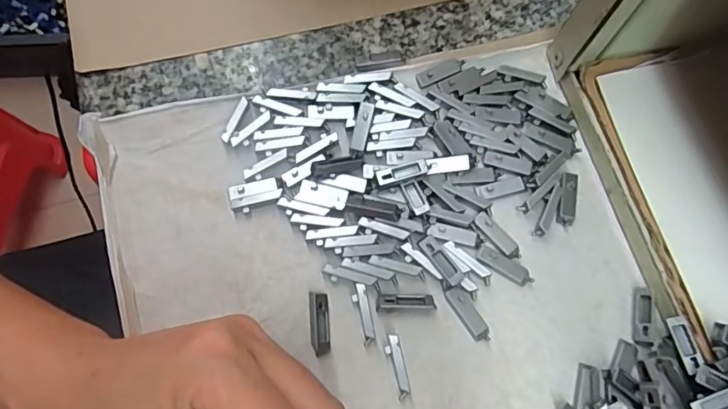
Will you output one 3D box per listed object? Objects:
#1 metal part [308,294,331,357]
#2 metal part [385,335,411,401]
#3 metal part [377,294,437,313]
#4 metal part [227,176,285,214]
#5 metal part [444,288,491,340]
[{"bbox_3d":[-0.019,0.052,0.224,0.009,0.006,0.026,-4,73,-3],"label":"metal part"},{"bbox_3d":[0.014,0.069,0.220,0.006,0.007,0.026,-13,73,-6],"label":"metal part"},{"bbox_3d":[0.019,0.043,0.227,0.026,0.004,0.007,-2,73,-3],"label":"metal part"},{"bbox_3d":[-0.050,-0.005,0.240,0.025,0.004,0.013,-11,73,-5],"label":"metal part"},{"bbox_3d":[0.046,0.048,0.228,0.009,0.004,0.026,-34,77,-11],"label":"metal part"}]

